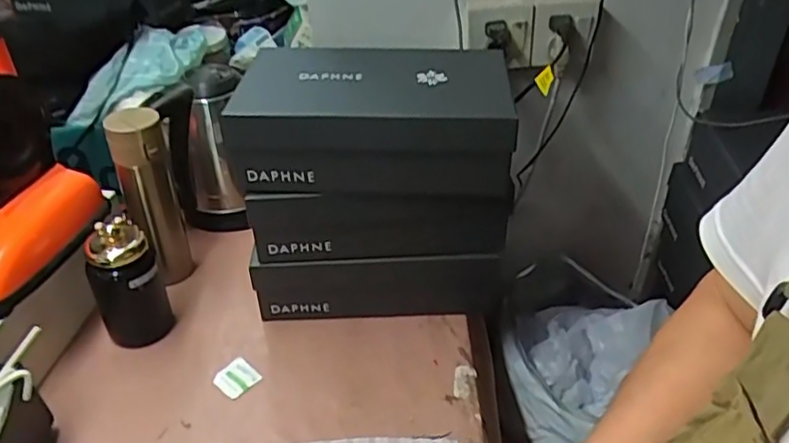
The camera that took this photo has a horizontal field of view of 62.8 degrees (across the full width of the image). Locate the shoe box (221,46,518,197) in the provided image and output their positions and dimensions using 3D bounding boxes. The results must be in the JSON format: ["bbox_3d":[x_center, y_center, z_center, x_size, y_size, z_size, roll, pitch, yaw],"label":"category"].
[{"bbox_3d":[-0.020,-0.125,0.751,0.303,0.110,0.187,1,36,2],"label":"shoe box"}]

